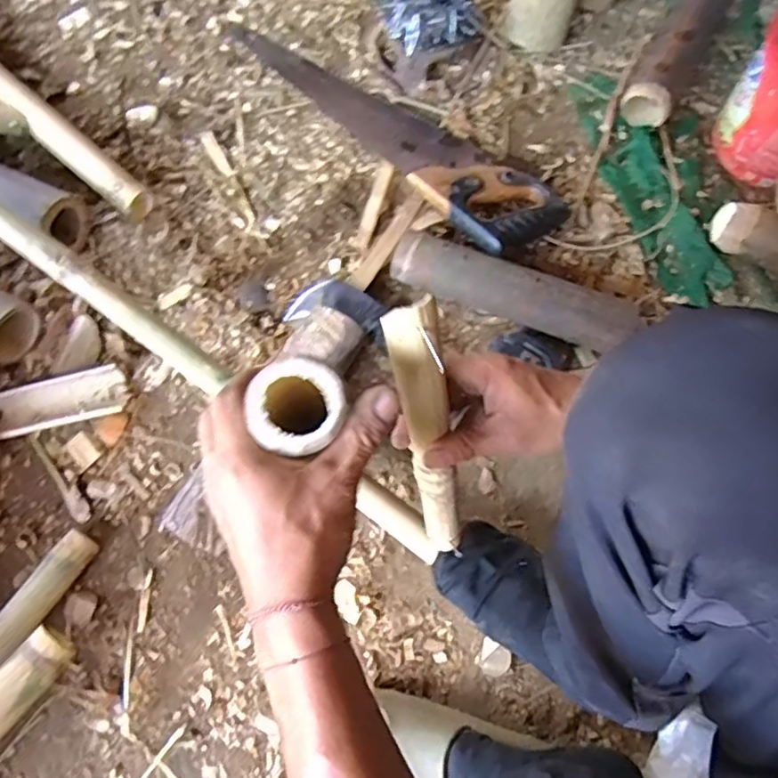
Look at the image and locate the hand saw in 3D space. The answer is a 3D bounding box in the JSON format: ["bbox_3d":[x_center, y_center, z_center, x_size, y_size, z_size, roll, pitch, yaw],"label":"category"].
[{"bbox_3d":[-0.004,-0.326,0.754,0.486,0.030,0.116,41,64,17],"label":"hand saw"}]

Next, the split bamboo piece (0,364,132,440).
[{"bbox_3d":[-0.371,0.019,0.673,0.166,0.026,0.050,-13,75,-3],"label":"split bamboo piece"}]

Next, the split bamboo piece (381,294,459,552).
[{"bbox_3d":[0.031,0.048,0.440,0.029,0.280,0.023,-17,49,-4],"label":"split bamboo piece"}]

